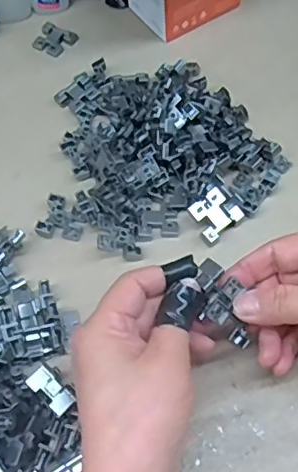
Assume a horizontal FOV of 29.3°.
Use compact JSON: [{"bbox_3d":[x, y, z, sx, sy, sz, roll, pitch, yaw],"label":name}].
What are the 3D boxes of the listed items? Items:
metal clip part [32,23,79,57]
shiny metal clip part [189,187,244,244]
[{"bbox_3d":[-0.085,-0.175,0.507,0.034,0.007,0.030,29,63,18],"label":"metal clip part"},{"bbox_3d":[0.045,-0.015,0.394,0.030,0.011,0.028,-36,88,-14],"label":"shiny metal clip part"}]

